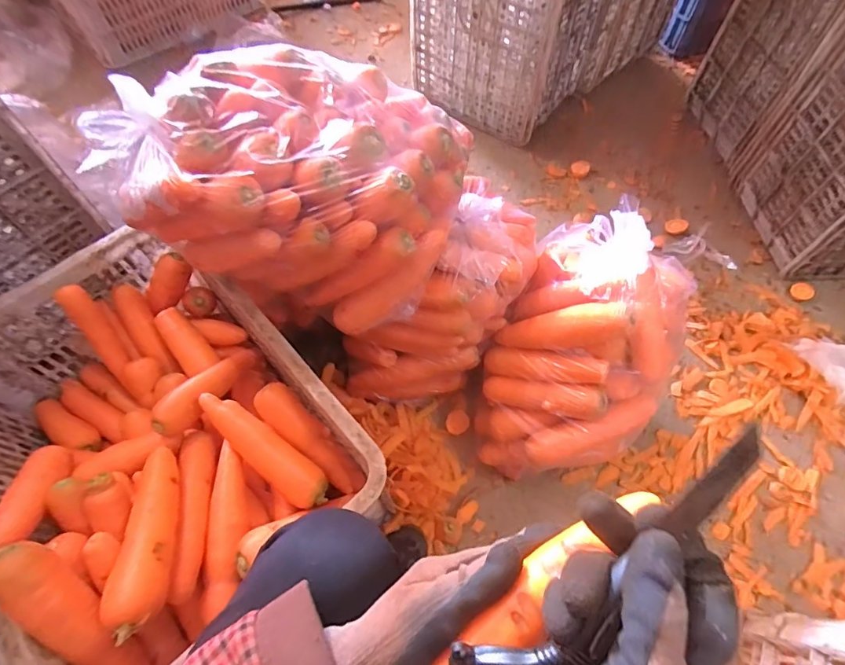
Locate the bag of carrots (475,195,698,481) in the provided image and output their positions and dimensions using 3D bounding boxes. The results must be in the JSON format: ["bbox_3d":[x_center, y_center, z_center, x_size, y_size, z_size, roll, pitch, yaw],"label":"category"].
[{"bbox_3d":[0.230,0.032,0.676,0.237,0.245,0.341,30,66,14],"label":"bag of carrots"}]

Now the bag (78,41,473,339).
[{"bbox_3d":[-0.146,-0.165,0.558,0.376,0.246,0.218,7,62,3],"label":"bag"}]

